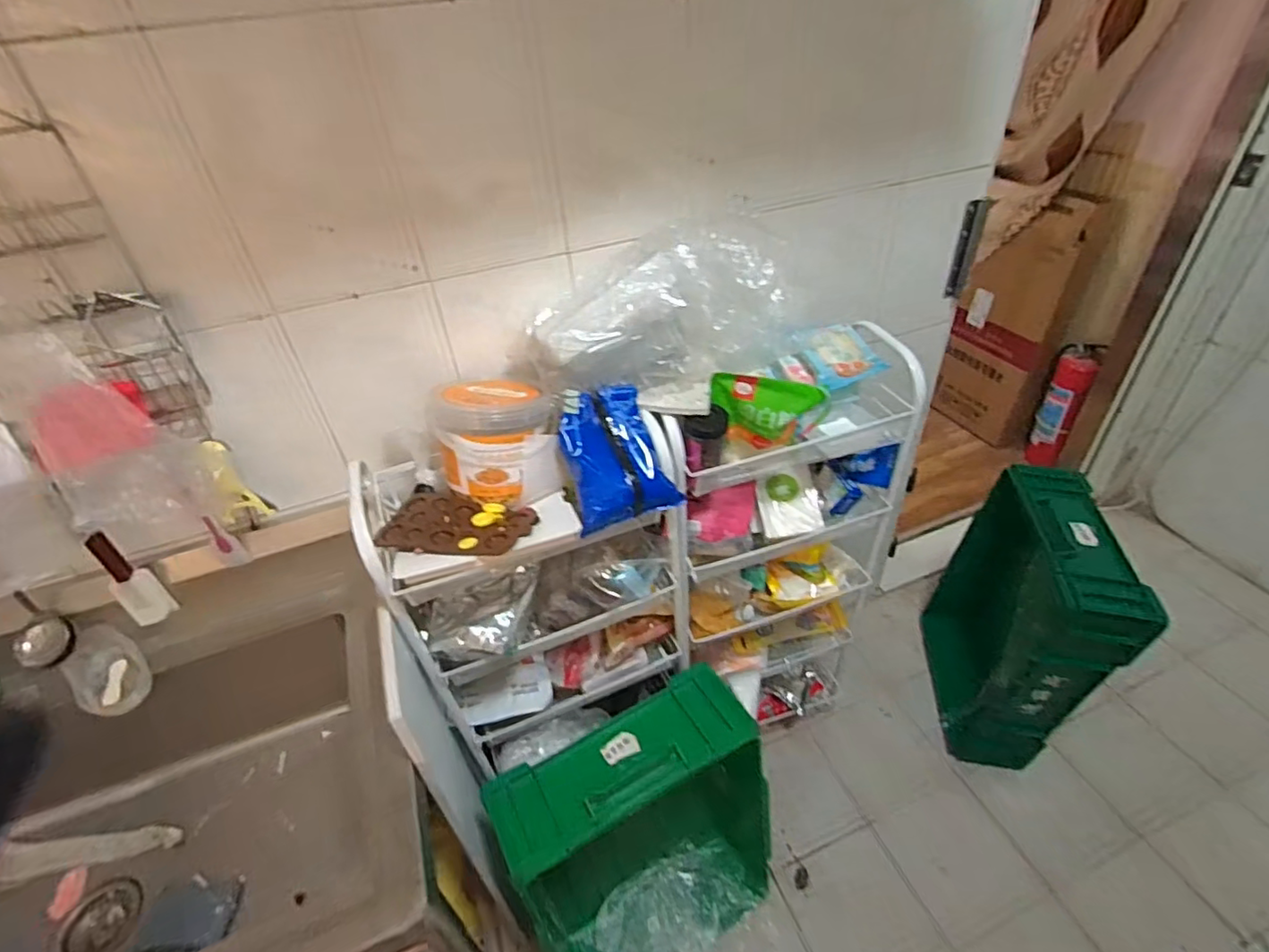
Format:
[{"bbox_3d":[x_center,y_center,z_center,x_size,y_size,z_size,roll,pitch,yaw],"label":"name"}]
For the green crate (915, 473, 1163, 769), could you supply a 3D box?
[{"bbox_3d":[0.863,0.353,1.407,0.181,0.681,0.427,-1,39,7],"label":"green crate"}]

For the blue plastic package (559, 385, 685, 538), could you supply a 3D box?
[{"bbox_3d":[-0.031,-0.032,0.839,0.128,0.050,0.189,-20,77,-1],"label":"blue plastic package"}]

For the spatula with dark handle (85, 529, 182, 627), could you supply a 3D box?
[{"bbox_3d":[-0.719,0.145,0.865,0.027,0.160,0.051,23,47,31],"label":"spatula with dark handle"}]

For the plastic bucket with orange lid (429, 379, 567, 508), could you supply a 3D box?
[{"bbox_3d":[-0.196,-0.058,0.892,0.160,0.154,0.173,-4,39,3],"label":"plastic bucket with orange lid"}]

